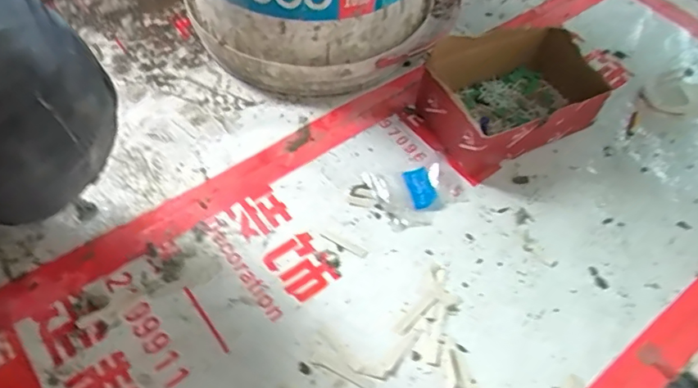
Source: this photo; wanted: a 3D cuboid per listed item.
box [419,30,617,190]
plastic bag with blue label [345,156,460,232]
[{"bbox_3d":[0.192,-0.122,0.616,0.203,0.080,0.126,-23,60,-18],"label":"box"},{"bbox_3d":[0.066,-0.002,0.574,0.119,0.013,0.078,-16,58,-14],"label":"plastic bag with blue label"}]

